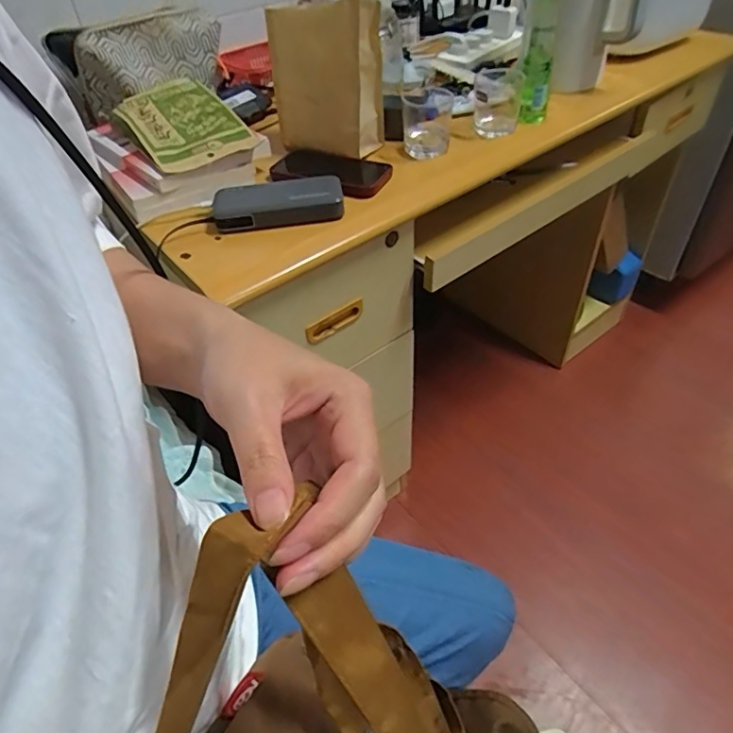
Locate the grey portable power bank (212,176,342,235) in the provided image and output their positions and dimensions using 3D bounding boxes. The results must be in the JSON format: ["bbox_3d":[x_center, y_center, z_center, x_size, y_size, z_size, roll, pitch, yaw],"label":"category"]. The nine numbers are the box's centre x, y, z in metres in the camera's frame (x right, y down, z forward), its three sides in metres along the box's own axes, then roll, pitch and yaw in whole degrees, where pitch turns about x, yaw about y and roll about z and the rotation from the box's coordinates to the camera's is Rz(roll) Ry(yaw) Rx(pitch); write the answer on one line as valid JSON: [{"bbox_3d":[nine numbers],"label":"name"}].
[{"bbox_3d":[-0.112,-0.209,0.676,0.162,0.034,0.058,-12,46,-7],"label":"grey portable power bank"}]

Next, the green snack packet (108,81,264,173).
[{"bbox_3d":[-0.265,-0.352,0.756,0.143,0.013,0.210,-30,61,-20],"label":"green snack packet"}]

